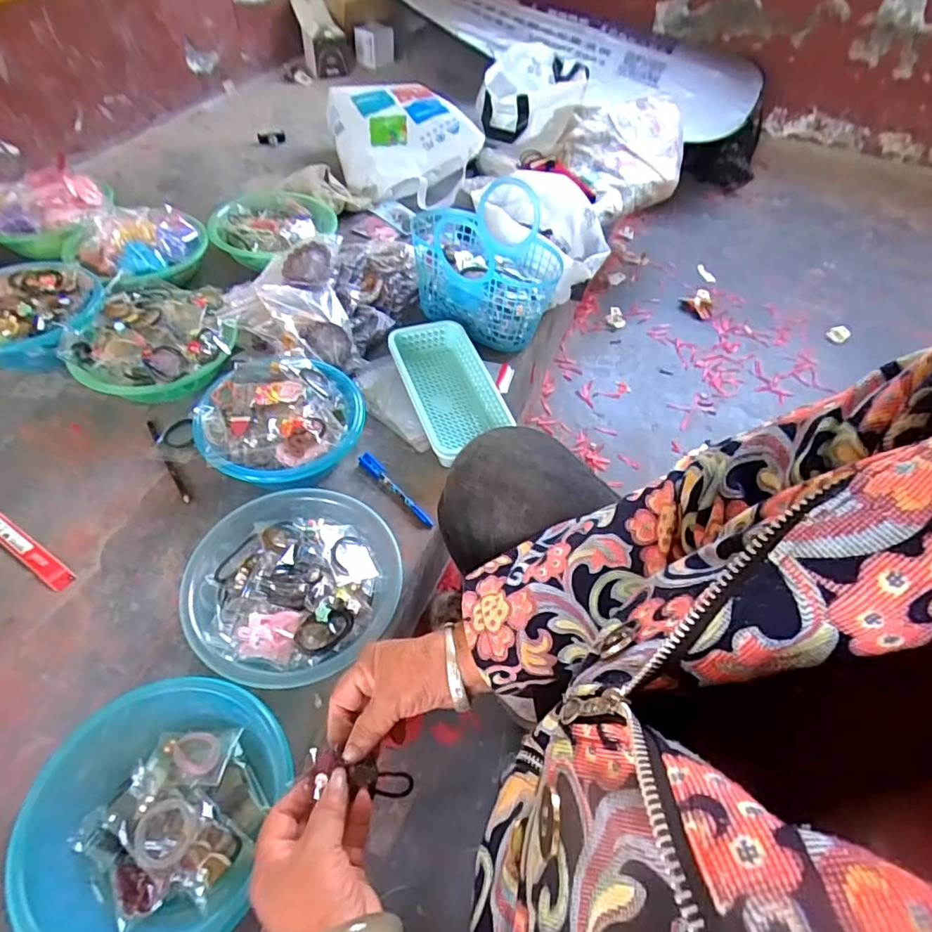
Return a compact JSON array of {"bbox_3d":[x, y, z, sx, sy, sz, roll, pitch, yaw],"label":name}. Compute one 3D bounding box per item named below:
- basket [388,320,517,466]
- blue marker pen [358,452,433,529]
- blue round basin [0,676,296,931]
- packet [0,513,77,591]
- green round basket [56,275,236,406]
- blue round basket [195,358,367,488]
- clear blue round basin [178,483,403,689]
[{"bbox_3d":[-0.024,-0.126,0.898,0.133,0.051,0.272,-15,54,-15],"label":"basket"},{"bbox_3d":[-0.099,0.032,0.797,0.152,0.018,0.021,38,59,24],"label":"blue marker pen"},{"bbox_3d":[-0.286,0.320,0.515,0.198,0.079,0.217,2,51,-2],"label":"blue round basin"},{"bbox_3d":[-0.568,0.105,0.712,0.180,0.004,0.027,29,55,18],"label":"packet"},{"bbox_3d":[-0.489,-0.189,0.890,0.230,0.100,0.239,2,51,-2],"label":"green round basket"},{"bbox_3d":[-0.270,-0.056,0.805,0.207,0.090,0.219,2,51,-2],"label":"blue round basket"},{"bbox_3d":[-0.203,0.143,0.664,0.222,0.072,0.238,2,51,-2],"label":"clear blue round basin"}]

